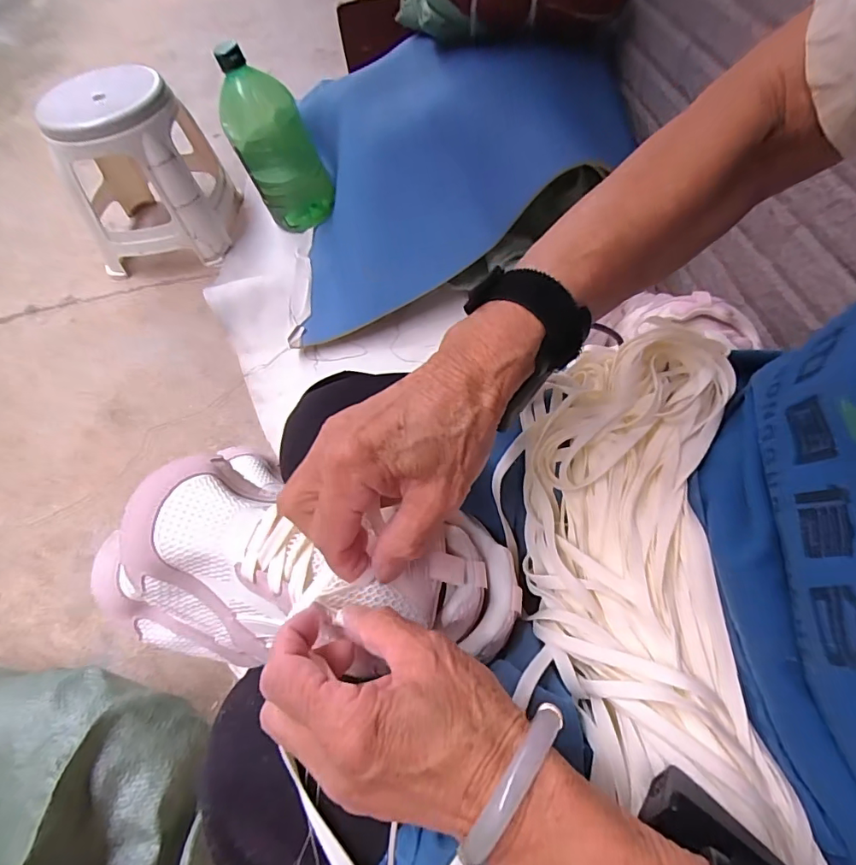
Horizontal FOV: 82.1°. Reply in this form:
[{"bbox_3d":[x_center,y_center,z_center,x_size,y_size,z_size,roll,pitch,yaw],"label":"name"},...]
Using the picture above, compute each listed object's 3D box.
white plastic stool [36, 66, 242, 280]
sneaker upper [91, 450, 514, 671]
[{"bbox_3d":[-0.613,-0.581,1.090,0.280,0.327,0.316,-4,58,2],"label":"white plastic stool"},{"bbox_3d":[-0.077,0.078,0.309,0.263,0.084,0.115,4,58,3],"label":"sneaker upper"}]

